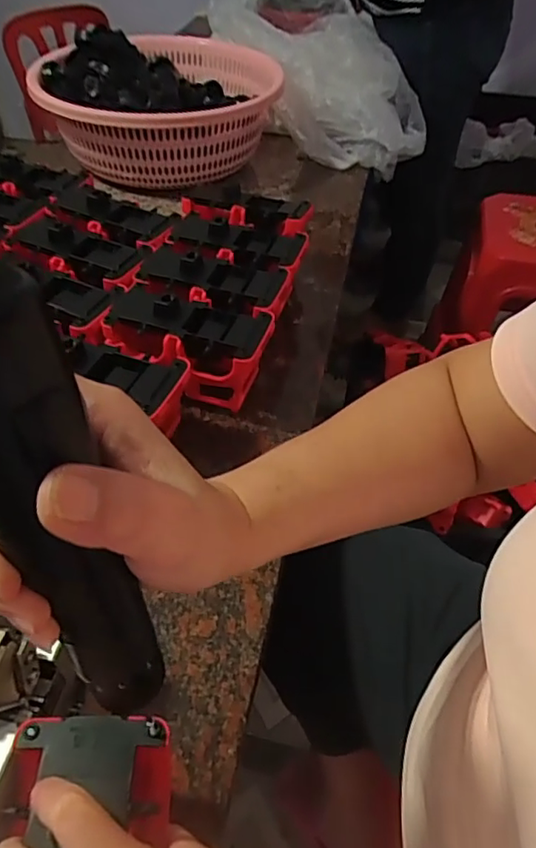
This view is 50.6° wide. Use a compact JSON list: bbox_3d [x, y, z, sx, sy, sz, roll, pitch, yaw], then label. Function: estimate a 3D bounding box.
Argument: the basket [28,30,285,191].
[{"bbox_3d":[-0.154,-0.502,0.911,0.334,0.126,0.361,0,47,0],"label":"basket"}]

